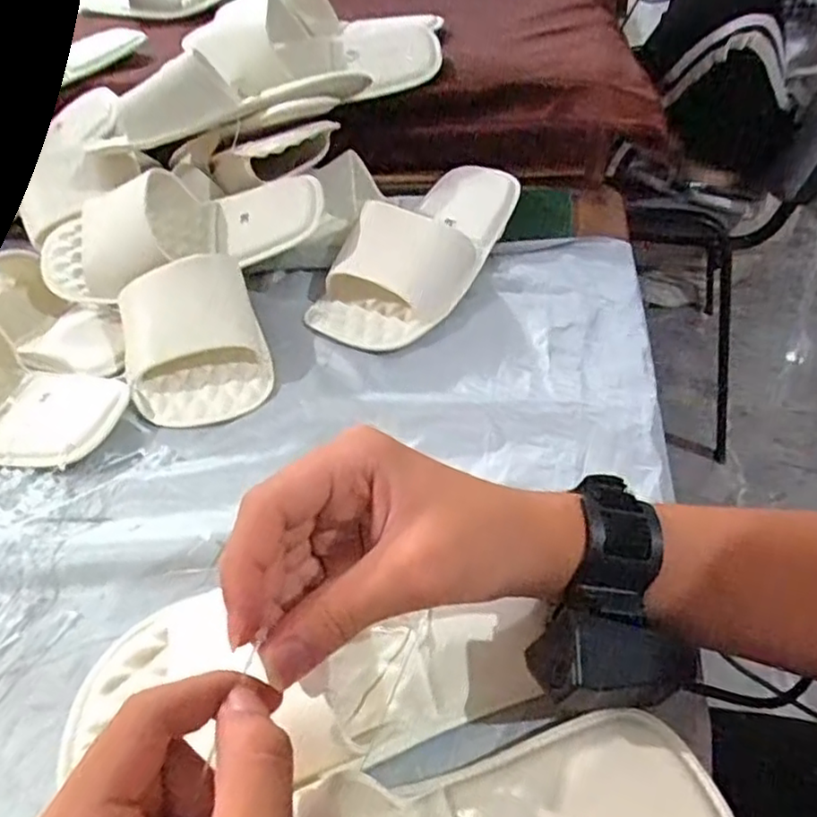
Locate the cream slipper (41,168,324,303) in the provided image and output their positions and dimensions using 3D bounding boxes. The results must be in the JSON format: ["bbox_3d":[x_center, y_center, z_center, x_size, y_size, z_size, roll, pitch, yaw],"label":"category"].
[{"bbox_3d":[-0.181,-0.132,0.521,0.230,0.079,0.084,-5,46,-1],"label":"cream slipper"}]

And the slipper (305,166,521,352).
[{"bbox_3d":[0.014,-0.135,0.532,0.091,0.054,0.223,24,52,23],"label":"slipper"}]

